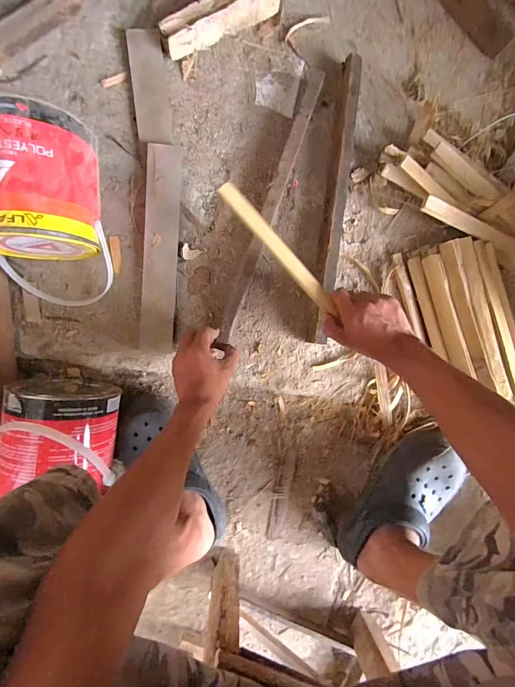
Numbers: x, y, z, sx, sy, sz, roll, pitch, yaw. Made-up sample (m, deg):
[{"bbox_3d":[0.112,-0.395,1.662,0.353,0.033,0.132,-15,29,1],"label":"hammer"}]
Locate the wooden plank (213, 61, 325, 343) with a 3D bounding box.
[{"bbox_3d":[0.019,-0.214,0.549,0.025,0.044,0.449,20,89,-5],"label":"wooden plank"}]

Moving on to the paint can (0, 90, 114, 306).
[{"bbox_3d":[-0.287,-0.177,0.463,0.162,0.153,0.231,3,90,-5],"label":"paint can"}]

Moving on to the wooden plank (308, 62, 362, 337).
[{"bbox_3d":[0.128,-0.229,0.562,0.032,0.045,0.457,7,90,-5],"label":"wooden plank"}]

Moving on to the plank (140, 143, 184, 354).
[{"bbox_3d":[-0.157,-0.153,0.551,0.054,0.019,0.330,3,90,-5],"label":"plank"}]

